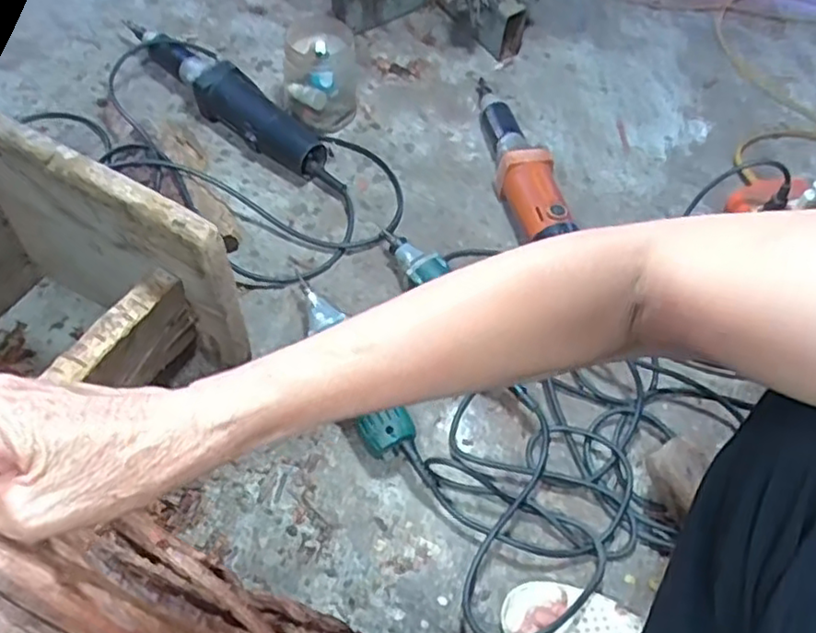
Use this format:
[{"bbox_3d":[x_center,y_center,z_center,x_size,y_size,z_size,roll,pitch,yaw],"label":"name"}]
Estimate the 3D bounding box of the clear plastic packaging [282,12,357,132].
[{"bbox_3d":[-0.120,-0.330,0.901,0.096,0.117,0.096,-2,56,-6],"label":"clear plastic packaging"}]

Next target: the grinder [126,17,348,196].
[{"bbox_3d":[-0.238,-0.298,0.904,0.415,0.063,0.078,41,62,21],"label":"grinder"}]

